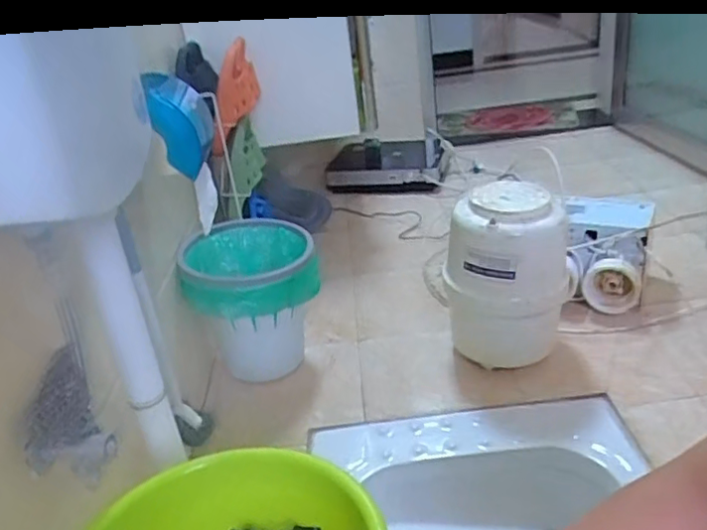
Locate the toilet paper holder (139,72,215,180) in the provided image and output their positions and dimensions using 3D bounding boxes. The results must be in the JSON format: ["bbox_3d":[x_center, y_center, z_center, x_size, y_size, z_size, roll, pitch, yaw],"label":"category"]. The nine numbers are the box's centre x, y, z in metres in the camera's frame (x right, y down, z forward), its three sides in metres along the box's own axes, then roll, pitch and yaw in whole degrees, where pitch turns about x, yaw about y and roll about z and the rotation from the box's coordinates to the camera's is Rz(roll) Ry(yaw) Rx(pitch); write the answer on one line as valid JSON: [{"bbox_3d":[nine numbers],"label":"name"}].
[{"bbox_3d":[-0.260,-0.223,0.958,0.068,0.146,0.130,-9,30,-3],"label":"toilet paper holder"}]

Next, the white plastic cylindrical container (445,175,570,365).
[{"bbox_3d":[0.296,0.016,1.212,0.215,0.311,0.172,2,31,16],"label":"white plastic cylindrical container"}]

